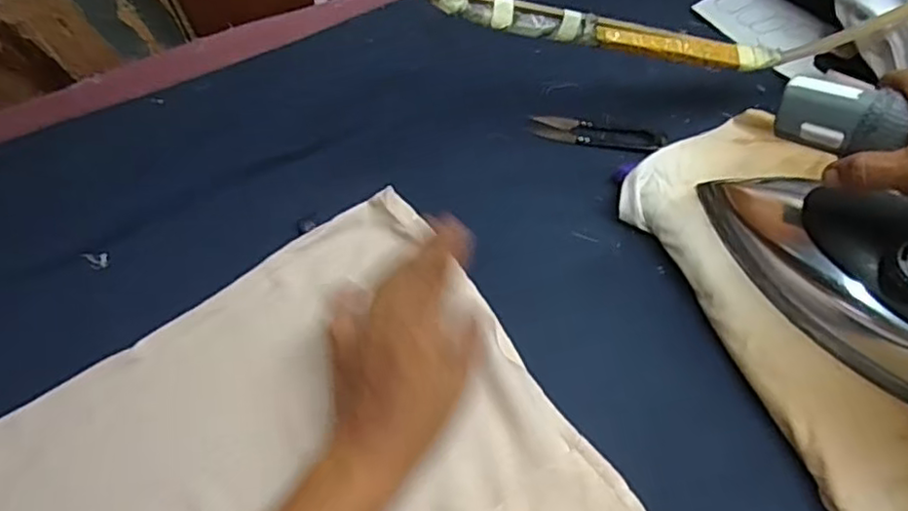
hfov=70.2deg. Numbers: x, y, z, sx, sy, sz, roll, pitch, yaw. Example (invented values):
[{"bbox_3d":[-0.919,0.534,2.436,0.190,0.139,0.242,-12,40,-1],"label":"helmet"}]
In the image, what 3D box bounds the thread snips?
[{"bbox_3d":[0.112,-0.095,0.509,0.103,0.014,0.024,14,64,10],"label":"thread snips"}]

